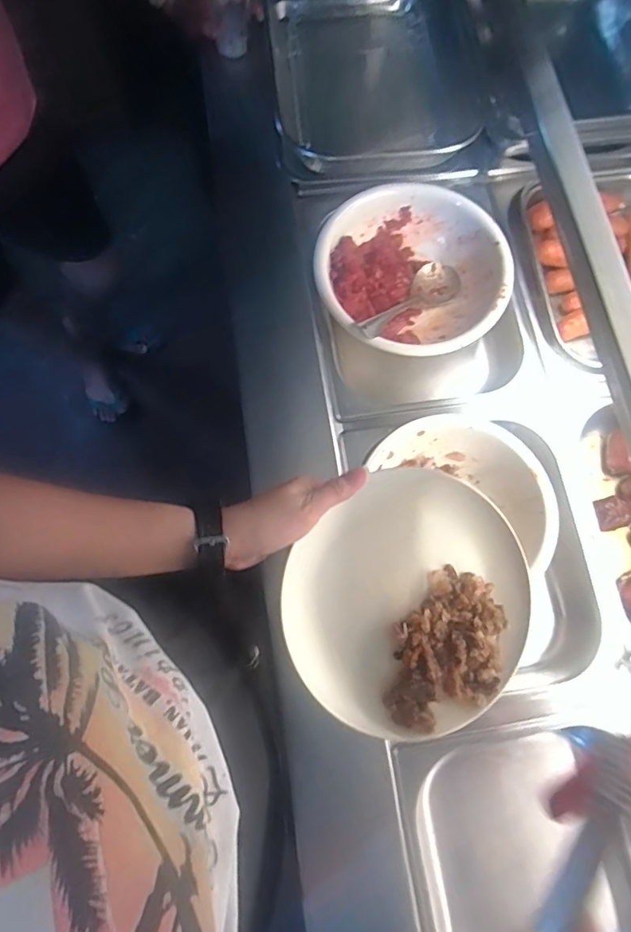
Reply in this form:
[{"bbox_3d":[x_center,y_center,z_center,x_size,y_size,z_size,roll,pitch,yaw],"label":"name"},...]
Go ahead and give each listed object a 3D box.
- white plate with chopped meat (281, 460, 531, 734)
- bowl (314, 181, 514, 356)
[{"bbox_3d":[0.085,0.117,0.451,0.214,0.035,0.214,1,81,-8],"label":"white plate with chopped meat"},{"bbox_3d":[0.123,-0.244,0.685,0.230,0.082,0.233,0,74,-1],"label":"bowl"}]

